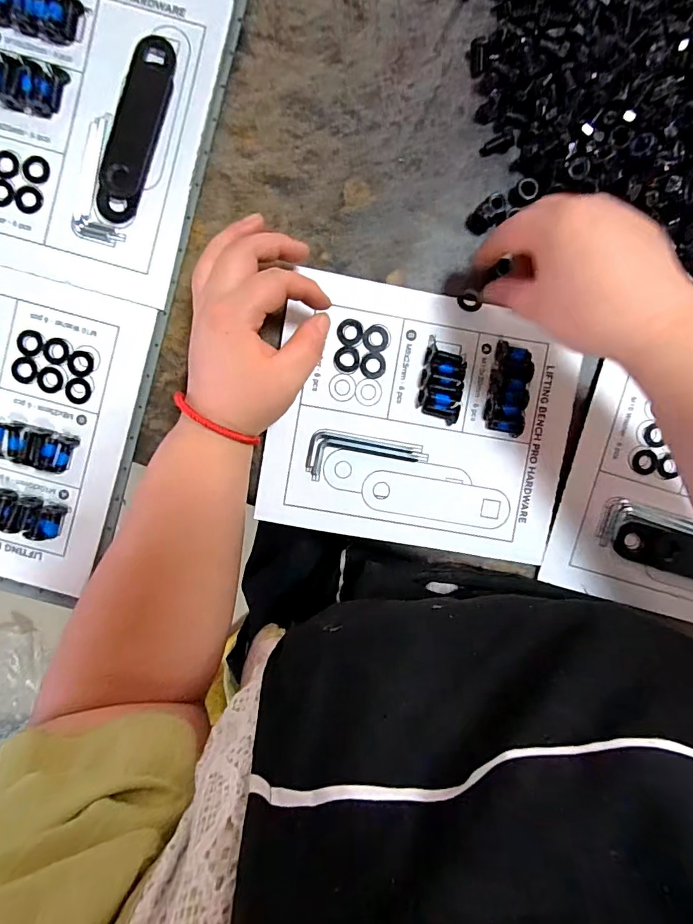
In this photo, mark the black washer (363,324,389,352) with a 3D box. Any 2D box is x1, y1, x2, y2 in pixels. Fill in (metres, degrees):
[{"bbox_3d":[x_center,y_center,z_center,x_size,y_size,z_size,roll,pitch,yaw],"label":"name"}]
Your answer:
[{"bbox_3d":[0.022,-0.093,0.337,0.019,0.004,0.020,0,94,-1],"label":"black washer"}]

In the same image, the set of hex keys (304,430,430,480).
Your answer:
[{"bbox_3d":[0.015,-0.001,0.341,0.090,0.004,0.037,8,93,-1],"label":"set of hex keys"}]

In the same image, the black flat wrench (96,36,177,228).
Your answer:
[{"bbox_3d":[-0.151,-0.237,0.322,0.033,0.004,0.126,18,93,-2],"label":"black flat wrench"}]

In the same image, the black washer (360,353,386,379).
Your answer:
[{"bbox_3d":[0.020,-0.072,0.338,0.019,0.004,0.019,0,94,-1],"label":"black washer"}]

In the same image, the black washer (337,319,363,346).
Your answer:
[{"bbox_3d":[0.002,-0.097,0.336,0.019,0.004,0.019,0,94,-1],"label":"black washer"}]

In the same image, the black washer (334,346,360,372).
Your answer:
[{"bbox_3d":[0.000,-0.077,0.337,0.019,0.004,0.018,0,94,-1],"label":"black washer"}]

